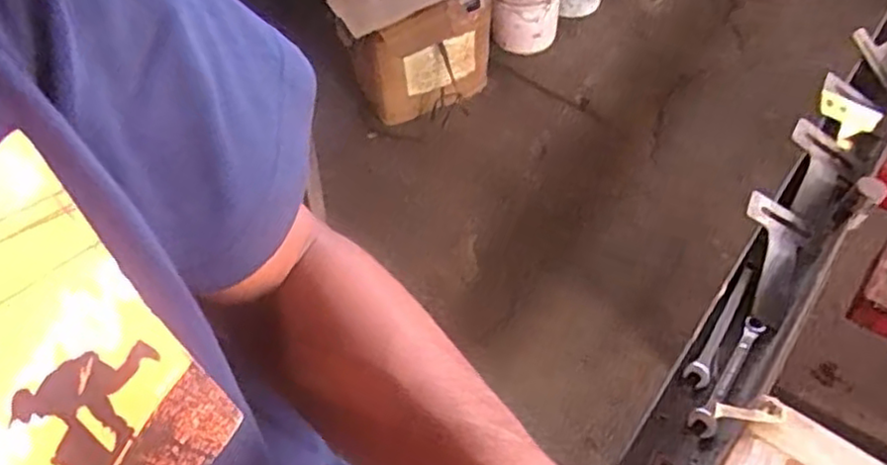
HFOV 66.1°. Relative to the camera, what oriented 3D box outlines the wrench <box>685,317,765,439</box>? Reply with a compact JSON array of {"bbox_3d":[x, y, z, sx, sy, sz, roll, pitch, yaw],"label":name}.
[{"bbox_3d":[0.234,0.117,0.558,0.020,0.010,0.117,30,62,24],"label":"wrench"}]

